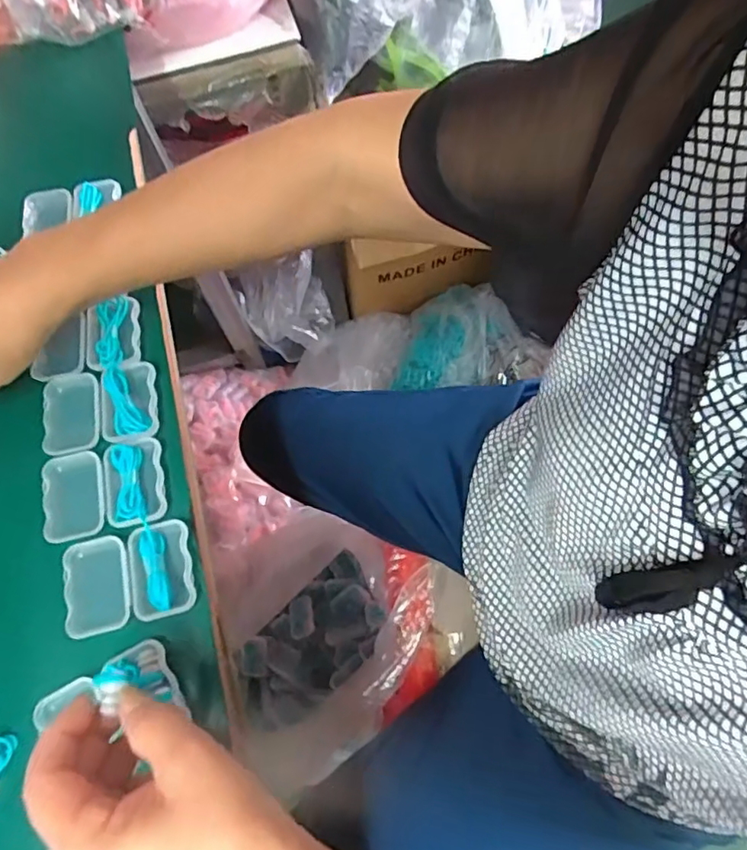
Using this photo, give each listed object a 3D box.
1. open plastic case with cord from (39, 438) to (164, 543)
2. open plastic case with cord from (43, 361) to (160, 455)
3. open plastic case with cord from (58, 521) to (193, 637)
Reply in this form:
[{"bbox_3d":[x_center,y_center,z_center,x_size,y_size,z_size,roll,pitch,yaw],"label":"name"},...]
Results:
[{"bbox_3d":[-0.172,0.041,0.360,0.074,0.012,0.056,-12,69,-2],"label":"open plastic case with cord"},{"bbox_3d":[-0.185,-0.013,0.380,0.075,0.017,0.056,-11,69,-1],"label":"open plastic case with cord"},{"bbox_3d":[-0.148,0.092,0.340,0.074,0.016,0.055,-14,69,-3],"label":"open plastic case with cord"}]

